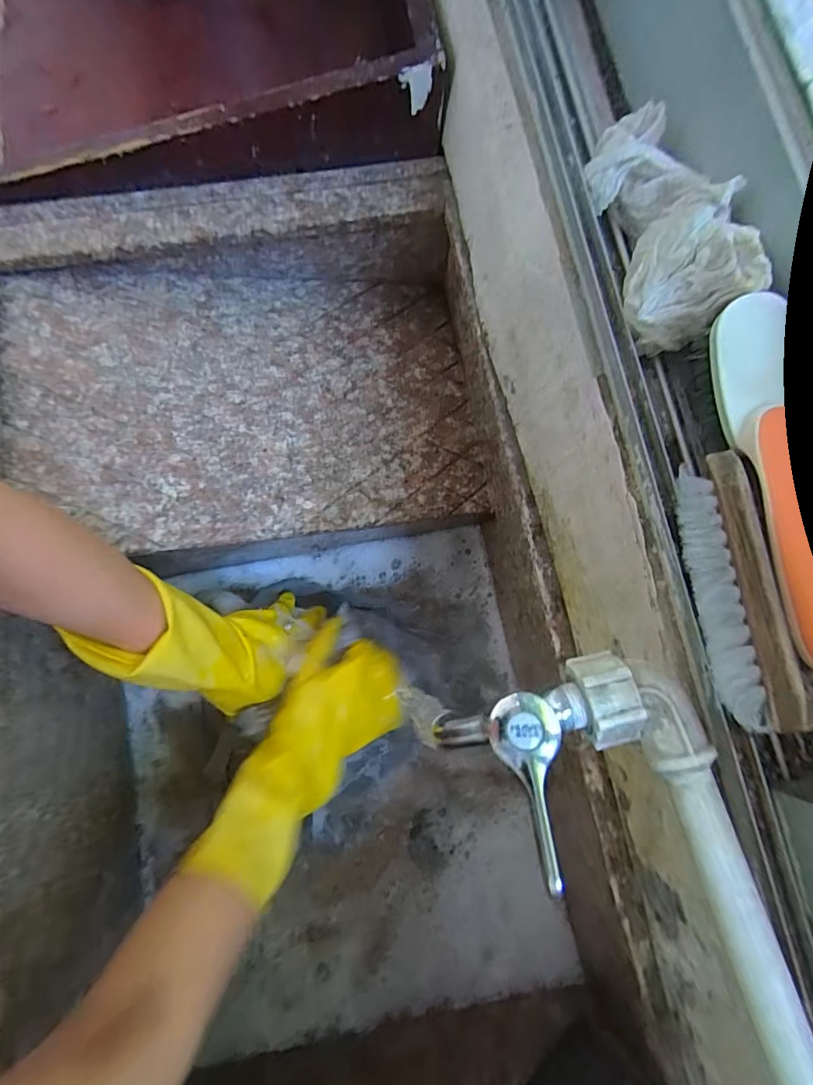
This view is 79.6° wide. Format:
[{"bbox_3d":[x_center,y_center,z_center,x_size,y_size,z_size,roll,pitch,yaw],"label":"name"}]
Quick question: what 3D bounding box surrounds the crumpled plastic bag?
[{"bbox_3d":[0.128,-0.171,0.248,0.041,0.056,0.140,-8,77,-2],"label":"crumpled plastic bag"}]

